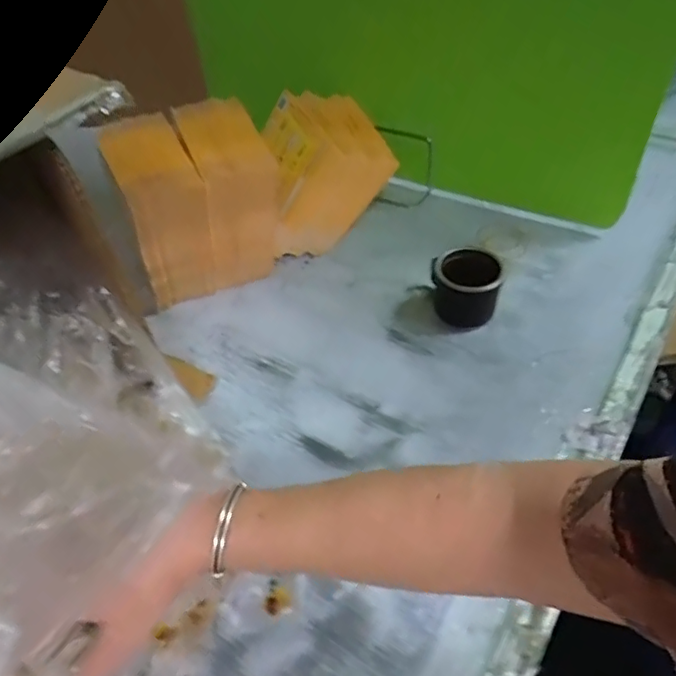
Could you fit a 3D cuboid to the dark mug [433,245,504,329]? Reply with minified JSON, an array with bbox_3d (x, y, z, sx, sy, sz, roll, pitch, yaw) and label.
[{"bbox_3d":[0.127,-0.051,0.574,0.065,0.059,0.060,-2,46,2],"label":"dark mug"}]

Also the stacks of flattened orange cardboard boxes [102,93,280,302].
[{"bbox_3d":[-0.146,-0.140,0.614,0.147,0.152,0.126,-20,48,-14],"label":"stacks of flattened orange cardboard boxes"}]

